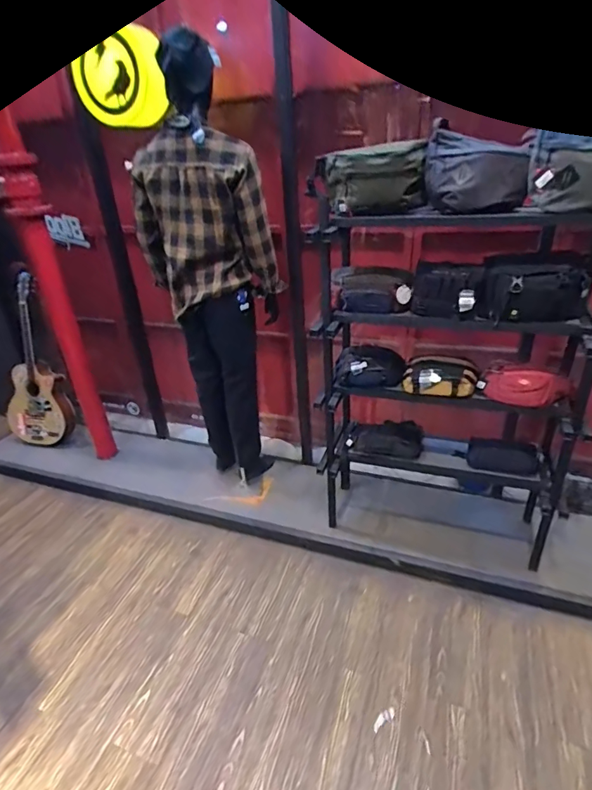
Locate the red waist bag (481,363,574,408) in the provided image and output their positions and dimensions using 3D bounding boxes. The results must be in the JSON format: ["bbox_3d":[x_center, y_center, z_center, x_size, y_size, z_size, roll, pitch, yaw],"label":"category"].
[{"bbox_3d":[0.781,-0.028,1.509,0.258,0.121,0.090,11,32,26],"label":"red waist bag"}]

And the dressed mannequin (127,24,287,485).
[{"bbox_3d":[-0.319,-0.399,1.880,0.373,1.670,0.413,-24,34,-32],"label":"dressed mannequin"}]

